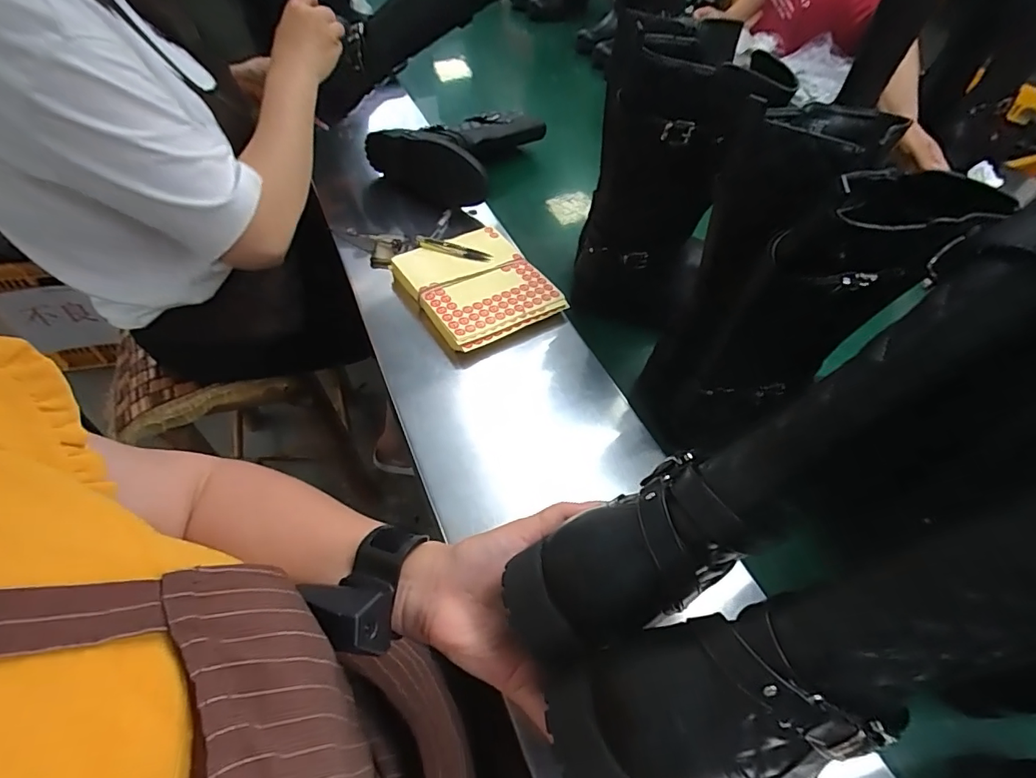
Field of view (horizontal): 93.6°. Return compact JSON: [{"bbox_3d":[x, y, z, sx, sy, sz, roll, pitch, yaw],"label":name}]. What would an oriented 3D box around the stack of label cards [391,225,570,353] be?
[{"bbox_3d":[-0.052,-0.136,0.625,0.159,0.029,0.180,-28,58,-23],"label":"stack of label cards"}]

